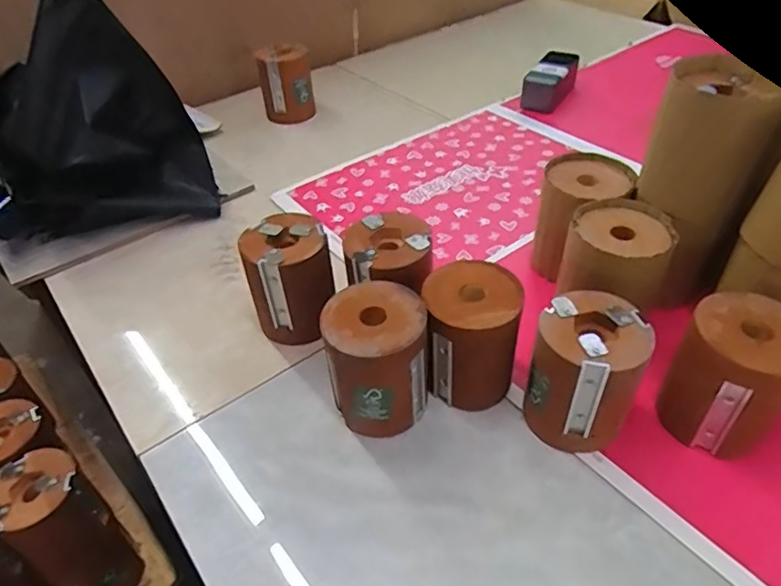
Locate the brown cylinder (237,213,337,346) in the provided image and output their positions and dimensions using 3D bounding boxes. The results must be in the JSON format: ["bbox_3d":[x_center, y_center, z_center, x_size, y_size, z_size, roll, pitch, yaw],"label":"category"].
[{"bbox_3d":[-0.095,-0.013,0.529,0.077,0.101,0.074,-16,43,-14],"label":"brown cylinder"}]

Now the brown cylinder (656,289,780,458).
[{"bbox_3d":[0.254,0.065,0.422,0.078,0.106,0.078,23,48,27],"label":"brown cylinder"}]

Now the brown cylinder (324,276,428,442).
[{"bbox_3d":[-0.011,0.056,0.452,0.074,0.105,0.076,-2,42,1],"label":"brown cylinder"}]

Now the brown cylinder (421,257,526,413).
[{"bbox_3d":[0.066,0.038,0.466,0.072,0.106,0.070,2,42,6],"label":"brown cylinder"}]

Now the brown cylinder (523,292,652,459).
[{"bbox_3d":[0.148,0.062,0.435,0.076,0.104,0.080,22,47,26],"label":"brown cylinder"}]

